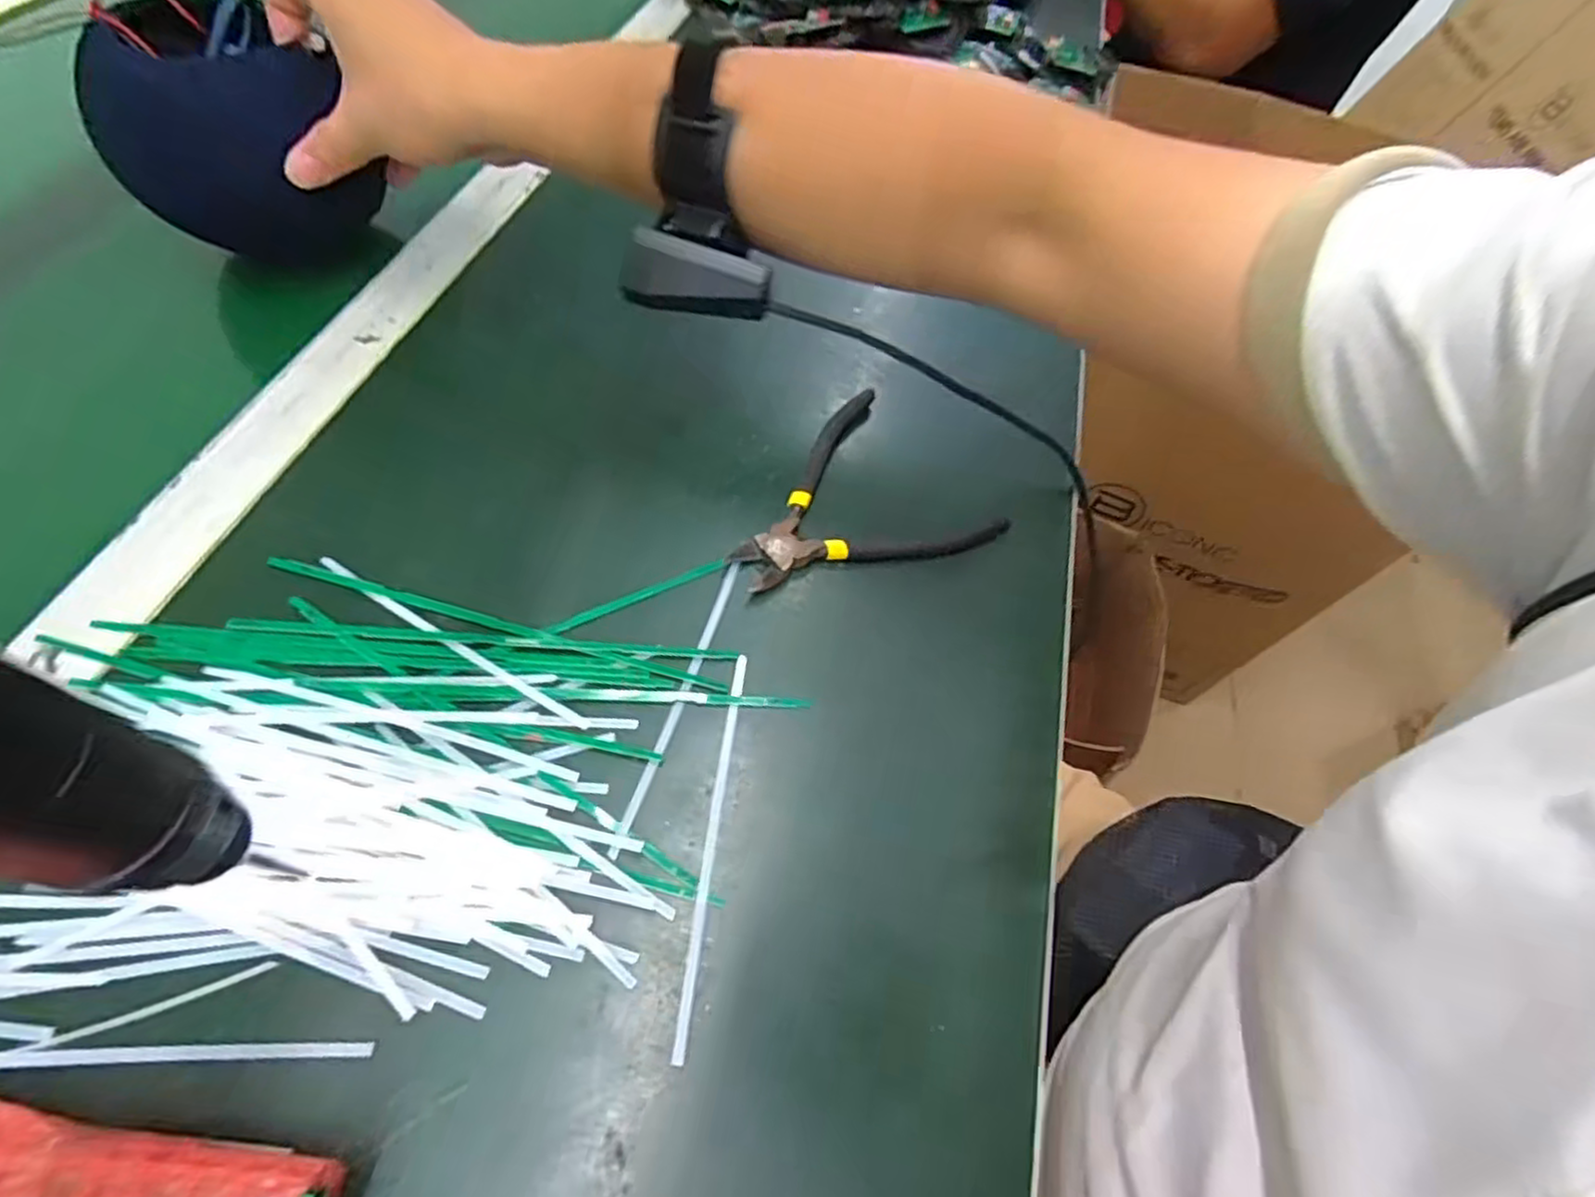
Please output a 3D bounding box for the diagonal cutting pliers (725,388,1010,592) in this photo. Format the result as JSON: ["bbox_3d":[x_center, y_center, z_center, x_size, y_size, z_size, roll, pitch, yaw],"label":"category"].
[{"bbox_3d":[0.027,-0.044,0.366,0.129,0.024,0.103,-34,64,-22],"label":"diagonal cutting pliers"}]

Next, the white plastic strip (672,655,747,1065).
[{"bbox_3d":[-0.034,0.093,0.283,0.005,0.006,0.154,9,58,-3],"label":"white plastic strip"}]

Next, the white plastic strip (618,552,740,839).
[{"bbox_3d":[-0.049,0.038,0.315,0.006,0.006,0.135,17,58,2],"label":"white plastic strip"}]

